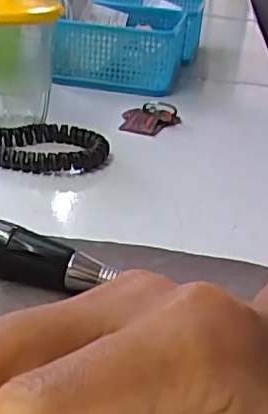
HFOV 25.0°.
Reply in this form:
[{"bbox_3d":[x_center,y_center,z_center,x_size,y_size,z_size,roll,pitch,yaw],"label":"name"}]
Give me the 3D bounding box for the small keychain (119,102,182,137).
[{"bbox_3d":[0.015,-0.080,0.529,0.049,0.013,0.051,8,28,5],"label":"small keychain"}]

